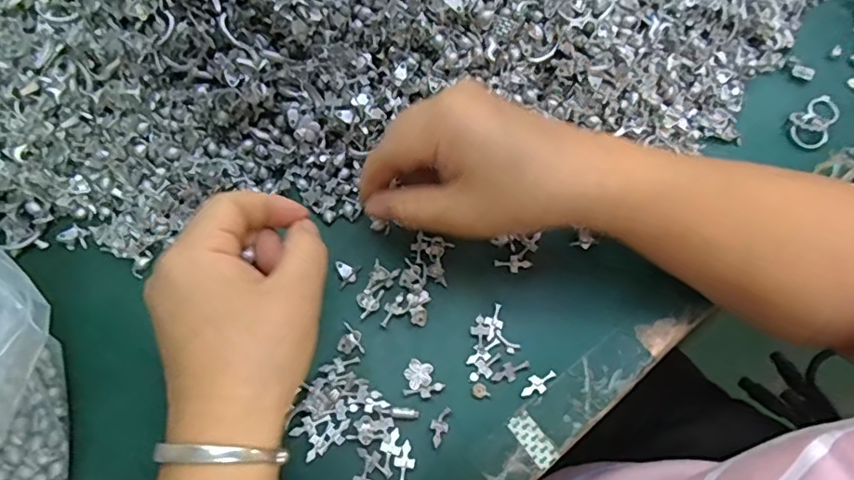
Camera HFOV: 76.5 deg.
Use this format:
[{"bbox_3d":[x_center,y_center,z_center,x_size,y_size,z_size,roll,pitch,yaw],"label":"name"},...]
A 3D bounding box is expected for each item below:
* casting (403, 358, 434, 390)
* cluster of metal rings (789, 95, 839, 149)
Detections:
[{"bbox_3d":[-0.005,0.071,0.285,0.015,0.004,0.015,1,68,-2],"label":"casting"},{"bbox_3d":[0.254,-0.079,0.352,0.046,0.007,0.026,-40,75,-16],"label":"cluster of metal rings"}]

